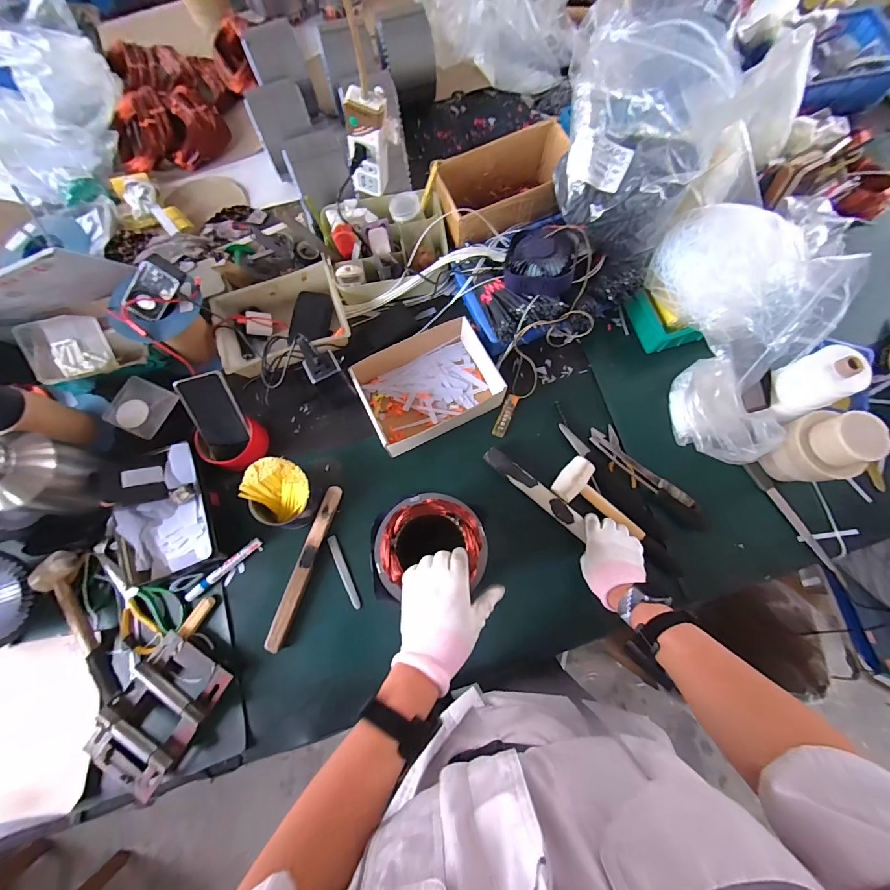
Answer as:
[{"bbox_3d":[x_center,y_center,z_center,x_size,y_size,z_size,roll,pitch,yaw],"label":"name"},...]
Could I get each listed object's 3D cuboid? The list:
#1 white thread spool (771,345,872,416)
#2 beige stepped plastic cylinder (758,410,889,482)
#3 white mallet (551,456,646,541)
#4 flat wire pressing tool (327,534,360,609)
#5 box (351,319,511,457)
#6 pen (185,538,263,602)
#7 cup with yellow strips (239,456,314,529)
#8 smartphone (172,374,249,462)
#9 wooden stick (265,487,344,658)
[{"bbox_3d":[0.613,-0.108,0.619,0.079,0.103,0.084,0,75,-1],"label":"white thread spool"},{"bbox_3d":[0.611,0.008,0.631,0.092,0.152,0.110,-8,75,-3],"label":"beige stepped plastic cylinder"},{"bbox_3d":[0.267,0.109,0.666,0.085,0.038,0.178,-37,79,-10],"label":"white mallet"},{"bbox_3d":[-0.176,0.222,0.662,0.016,0.004,0.130,-21,78,-19],"label":"flat wire pressing tool"},{"bbox_3d":[-0.034,-0.118,0.719,0.247,0.051,0.199,-26,77,-8],"label":"box"},{"bbox_3d":[-0.379,0.212,0.651,0.141,0.015,0.019,-41,79,-11],"label":"pen"},{"bbox_3d":[-0.276,0.085,0.643,0.101,0.096,0.104,0,75,-1],"label":"cup with yellow strips"},{"bbox_3d":[-0.400,-0.051,0.667,0.078,0.010,0.148,-20,111,-6],"label":"smartphone"},{"bbox_3d":[-0.240,0.206,0.653,0.029,0.027,0.276,18,75,4],"label":"wooden stick"}]

